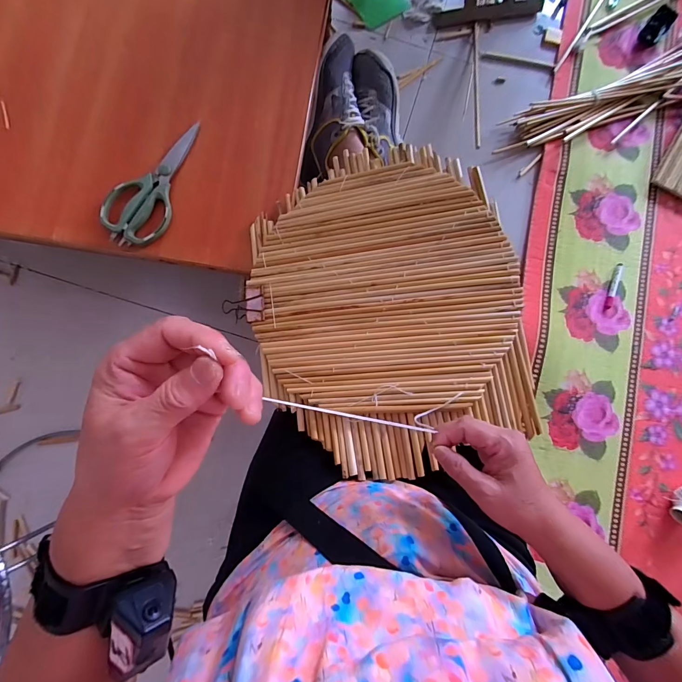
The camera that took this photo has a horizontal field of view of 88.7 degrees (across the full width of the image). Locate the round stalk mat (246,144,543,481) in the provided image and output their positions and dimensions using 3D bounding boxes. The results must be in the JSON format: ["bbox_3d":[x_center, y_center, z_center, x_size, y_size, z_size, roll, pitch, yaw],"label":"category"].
[{"bbox_3d":[0.051,-0.048,0.454,0.326,0.018,0.412,-9,81,8],"label":"round stalk mat"}]

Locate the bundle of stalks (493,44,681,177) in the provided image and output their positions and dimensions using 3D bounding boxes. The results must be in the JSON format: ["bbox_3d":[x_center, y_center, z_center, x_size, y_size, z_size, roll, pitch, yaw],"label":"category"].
[{"bbox_3d":[0.633,-0.554,0.814,0.579,0.042,0.155,-27,84,-6],"label":"bundle of stalks"}]

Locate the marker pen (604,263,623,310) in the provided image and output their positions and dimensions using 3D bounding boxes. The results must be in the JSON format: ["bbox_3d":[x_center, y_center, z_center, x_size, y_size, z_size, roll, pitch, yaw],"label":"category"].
[{"bbox_3d":[0.605,-0.120,0.774,0.019,0.012,0.112,21,81,1],"label":"marker pen"}]

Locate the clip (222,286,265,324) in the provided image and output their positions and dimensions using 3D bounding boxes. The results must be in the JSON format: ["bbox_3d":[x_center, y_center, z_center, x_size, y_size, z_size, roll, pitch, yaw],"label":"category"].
[{"bbox_3d":[-0.135,-0.048,0.494,0.058,0.036,0.050,-4,82,-3],"label":"clip"}]

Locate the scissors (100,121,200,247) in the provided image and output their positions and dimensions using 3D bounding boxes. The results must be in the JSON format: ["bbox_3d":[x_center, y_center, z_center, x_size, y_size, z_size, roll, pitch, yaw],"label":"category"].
[{"bbox_3d":[-0.281,-0.239,0.519,0.088,0.017,0.211,18,81,0],"label":"scissors"}]

